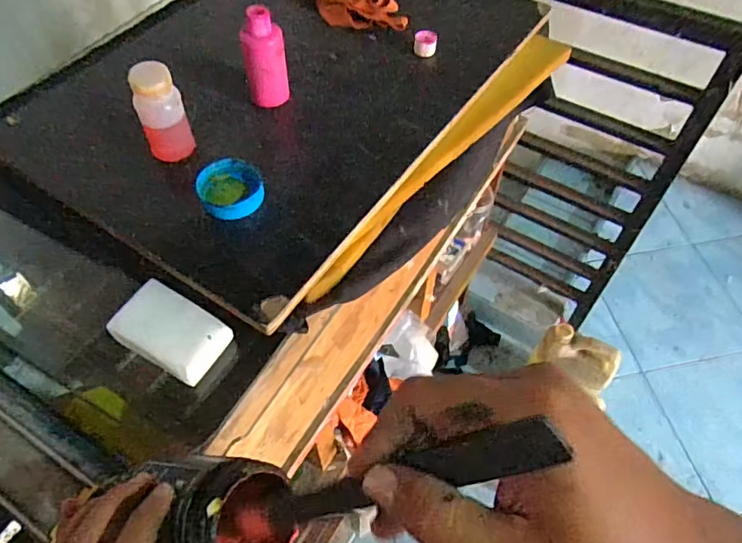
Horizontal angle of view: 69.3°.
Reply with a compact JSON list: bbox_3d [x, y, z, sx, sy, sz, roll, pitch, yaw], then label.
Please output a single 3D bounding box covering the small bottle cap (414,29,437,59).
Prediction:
[{"bbox_3d":[0.068,-0.285,0.671,0.028,0.022,0.026,0,54,-1],"label":"small bottle cap"}]

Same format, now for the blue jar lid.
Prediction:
[{"bbox_3d":[-0.136,-0.083,0.525,0.060,0.024,0.063,-10,55,-8],"label":"blue jar lid"}]

